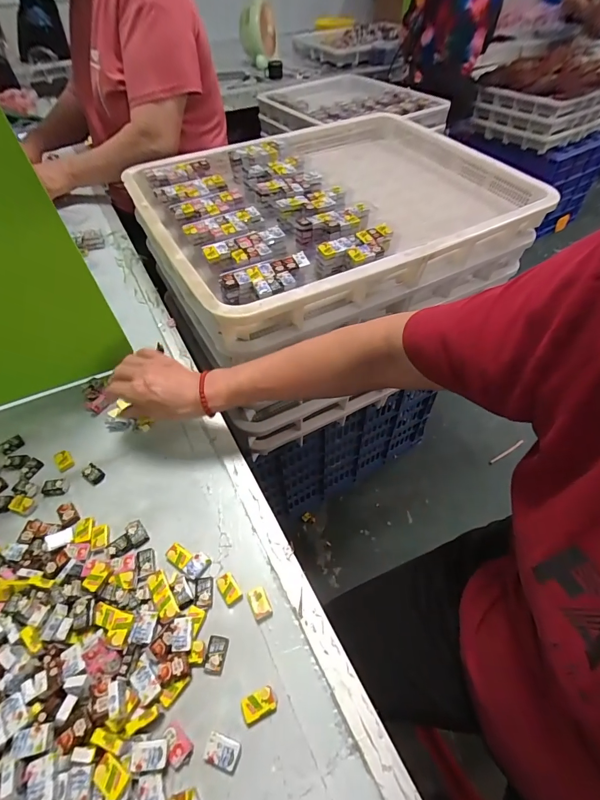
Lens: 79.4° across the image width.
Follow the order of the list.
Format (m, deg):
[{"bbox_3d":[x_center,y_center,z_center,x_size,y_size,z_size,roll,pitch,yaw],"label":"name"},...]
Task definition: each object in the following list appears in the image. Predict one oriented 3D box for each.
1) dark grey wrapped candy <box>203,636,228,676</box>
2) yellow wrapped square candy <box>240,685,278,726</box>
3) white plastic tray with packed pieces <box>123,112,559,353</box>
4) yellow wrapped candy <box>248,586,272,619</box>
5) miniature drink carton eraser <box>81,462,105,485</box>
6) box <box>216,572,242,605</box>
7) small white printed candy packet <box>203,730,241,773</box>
[{"bbox_3d":[-0.076,0.230,0.327,0.017,0.007,0.029,5,53,6],"label":"dark grey wrapped candy"},{"bbox_3d":[-0.035,0.257,0.305,0.029,0.009,0.018,-23,54,-14],"label":"yellow wrapped square candy"},{"bbox_3d":[0.063,-0.383,0.677,0.661,0.085,0.541,-26,55,-16],"label":"white plastic tray with packed pieces"},{"bbox_3d":[-0.039,0.197,0.353,0.017,0.004,0.026,-20,54,-13],"label":"yellow wrapped candy"},{"bbox_3d":[-0.255,0.091,0.444,0.029,0.005,0.017,28,58,22],"label":"miniature drink carton eraser"},{"bbox_3d":[-0.071,0.187,0.360,0.018,0.004,0.029,-29,56,-19],"label":"box"},{"bbox_3d":[-0.062,0.280,0.288,0.027,0.009,0.019,12,54,12],"label":"small white printed candy packet"}]

